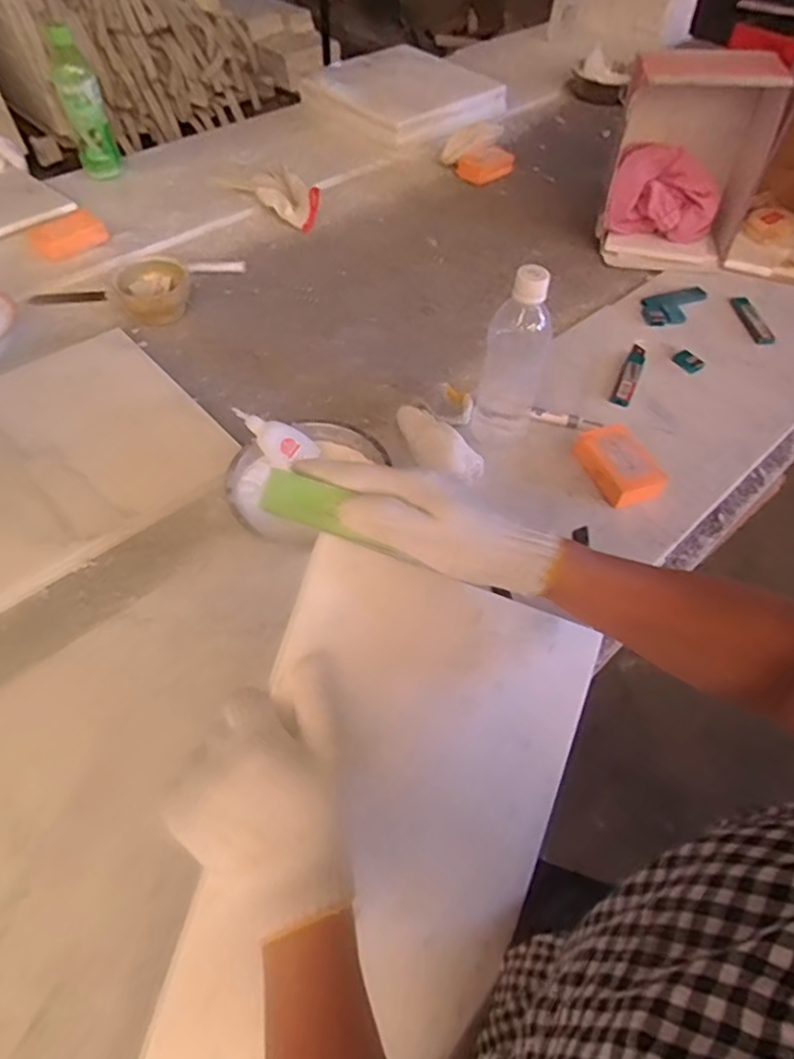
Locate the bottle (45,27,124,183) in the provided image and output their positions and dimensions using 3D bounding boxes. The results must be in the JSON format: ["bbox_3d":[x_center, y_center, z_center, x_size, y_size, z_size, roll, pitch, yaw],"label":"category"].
[{"bbox_3d":[-0.502,-0.678,1.004,0.065,0.201,0.051,-17,57,-13],"label":"bottle"}]

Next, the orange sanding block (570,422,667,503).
[{"bbox_3d":[0.251,-0.070,0.696,0.071,0.033,0.101,-21,58,-16],"label":"orange sanding block"}]

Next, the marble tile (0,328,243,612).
[{"bbox_3d":[-0.367,-0.087,0.681,0.298,0.023,0.279,-36,64,-25],"label":"marble tile"}]

